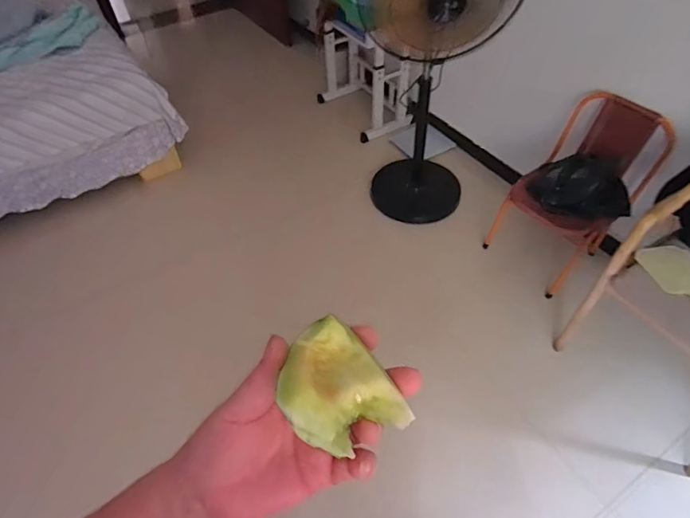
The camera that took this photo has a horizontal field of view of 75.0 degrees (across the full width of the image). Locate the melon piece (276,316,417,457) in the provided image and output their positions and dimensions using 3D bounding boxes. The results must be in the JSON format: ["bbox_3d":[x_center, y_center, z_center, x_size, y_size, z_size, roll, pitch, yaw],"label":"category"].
[{"bbox_3d":[-0.005,0.068,0.240,0.055,0.029,0.065,-29,55,-20],"label":"melon piece"}]

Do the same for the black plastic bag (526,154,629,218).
[{"bbox_3d":[0.838,-0.258,1.567,0.324,0.178,0.226,7,51,8],"label":"black plastic bag"}]

